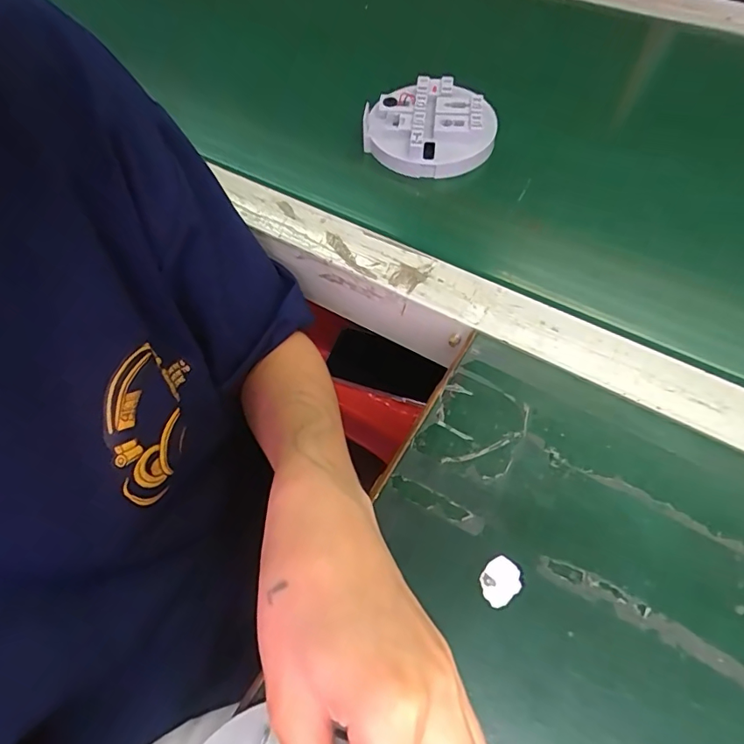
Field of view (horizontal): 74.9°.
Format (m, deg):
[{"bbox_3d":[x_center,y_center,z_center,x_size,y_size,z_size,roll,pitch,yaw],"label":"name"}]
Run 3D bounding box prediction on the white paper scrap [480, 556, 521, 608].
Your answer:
[{"bbox_3d":[0.061,0.099,0.229,0.021,0.004,0.017,-37,65,-17],"label":"white paper scrap"}]

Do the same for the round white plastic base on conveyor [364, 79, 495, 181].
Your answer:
[{"bbox_3d":[0.046,-0.194,0.387,0.090,0.024,0.095,-2,60,3],"label":"round white plastic base on conveyor"}]

